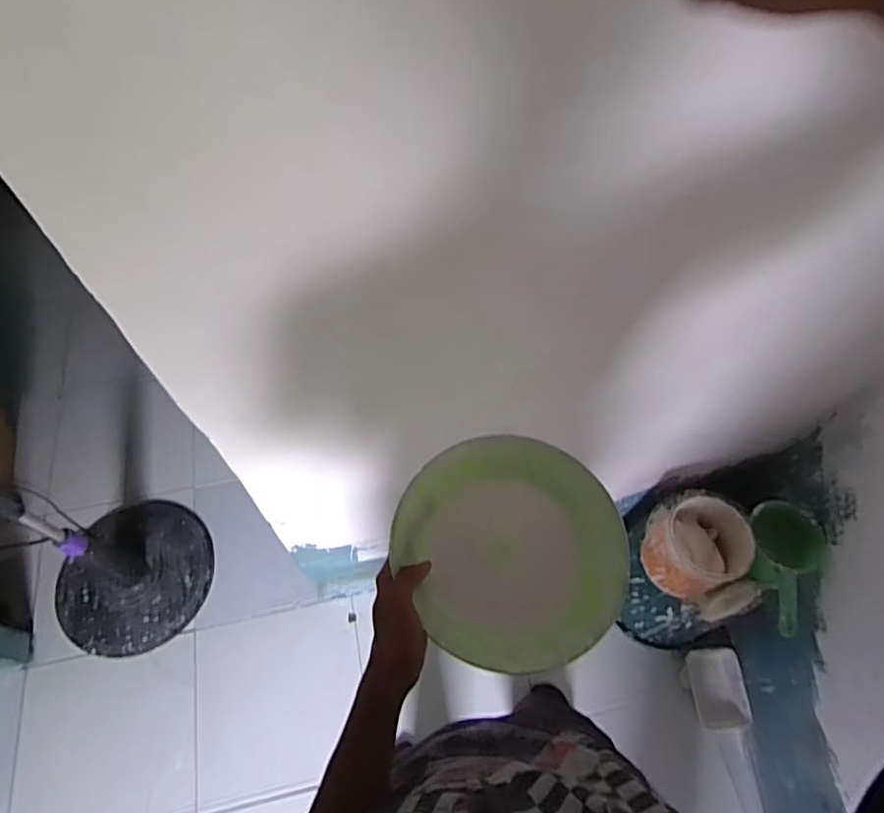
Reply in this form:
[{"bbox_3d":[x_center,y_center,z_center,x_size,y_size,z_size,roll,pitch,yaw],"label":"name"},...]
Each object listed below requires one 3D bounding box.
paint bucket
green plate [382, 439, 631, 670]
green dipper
[{"bbox_3d":[0.499,0.277,1.128,0.155,0.153,0.167,-1,59,1],"label":"paint bucket"},{"bbox_3d":[0.067,0.131,0.534,0.199,0.036,0.209,-1,59,1],"label":"green plate"},{"bbox_3d":[0.676,0.314,1.094,0.139,0.087,0.250,9,59,7],"label":"green dipper"}]

